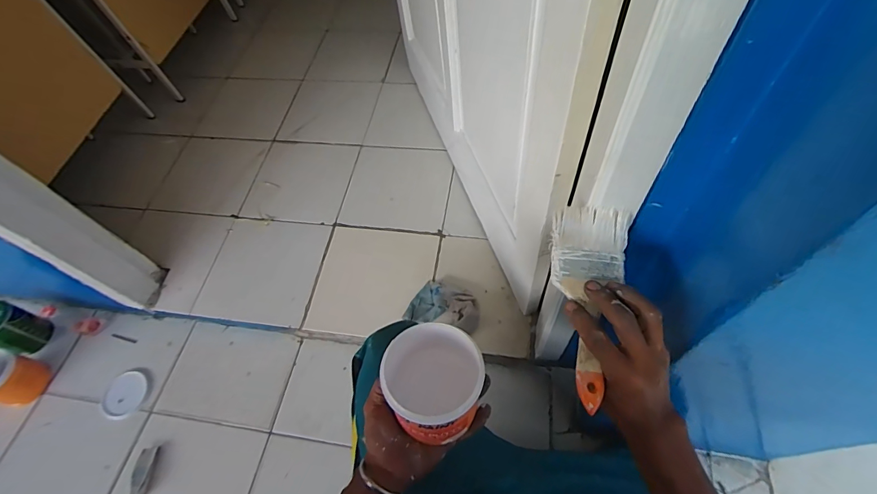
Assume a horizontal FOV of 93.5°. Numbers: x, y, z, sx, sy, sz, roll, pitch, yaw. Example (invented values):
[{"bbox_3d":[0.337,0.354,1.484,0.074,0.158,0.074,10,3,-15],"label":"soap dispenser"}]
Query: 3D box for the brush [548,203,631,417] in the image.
[{"bbox_3d":[0.153,0.055,0.423,0.076,0.023,0.202,7,73,7],"label":"brush"}]

